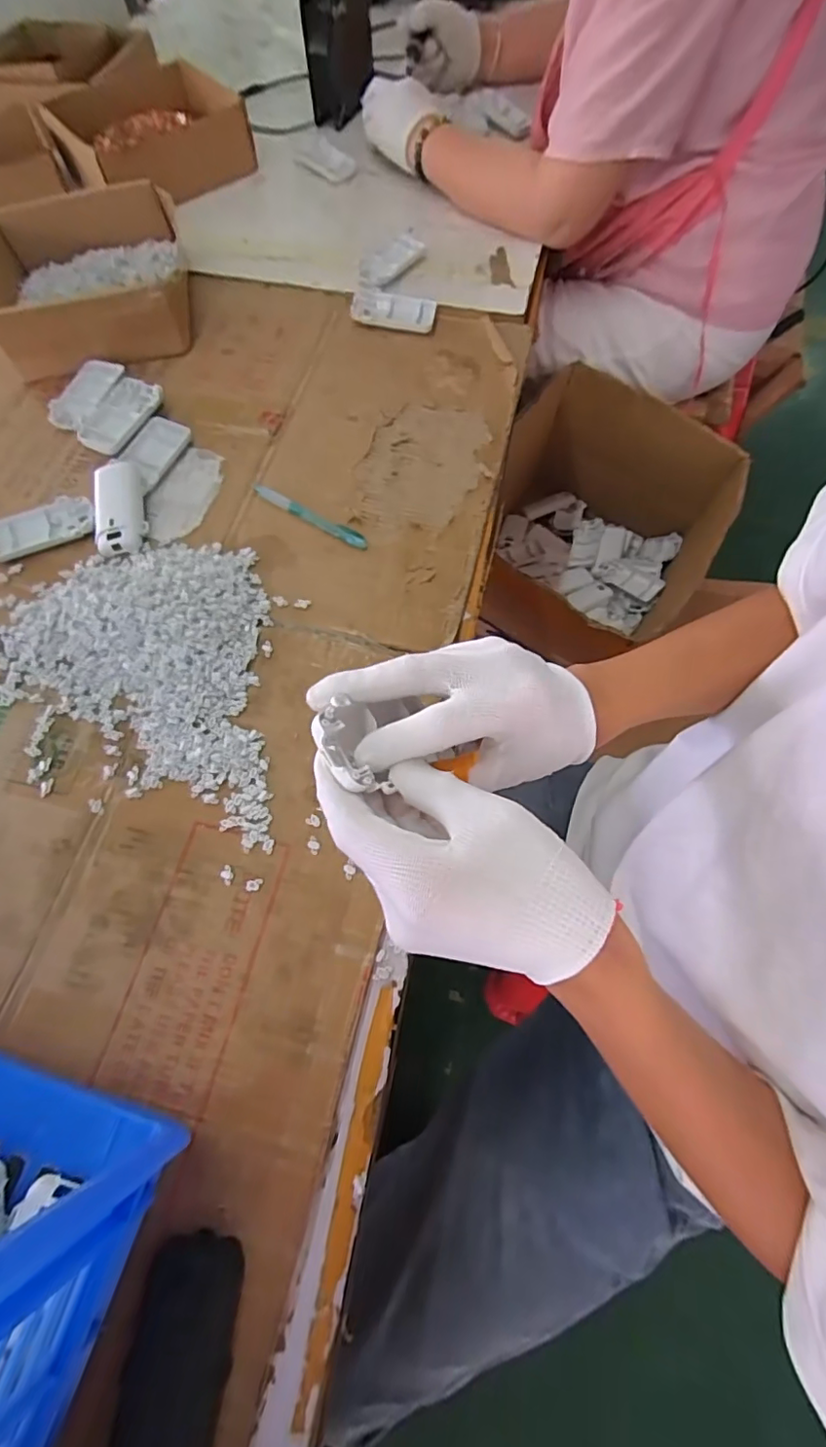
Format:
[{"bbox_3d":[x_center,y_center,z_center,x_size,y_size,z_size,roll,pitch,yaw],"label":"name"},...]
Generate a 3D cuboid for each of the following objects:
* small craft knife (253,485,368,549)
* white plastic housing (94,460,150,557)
[{"bbox_3d":[-0.099,-0.199,0.526,0.125,0.008,0.013,27,70,12],"label":"small craft knife"},{"bbox_3d":[-0.279,-0.207,0.519,0.045,0.016,0.100,-11,67,-3],"label":"white plastic housing"}]

